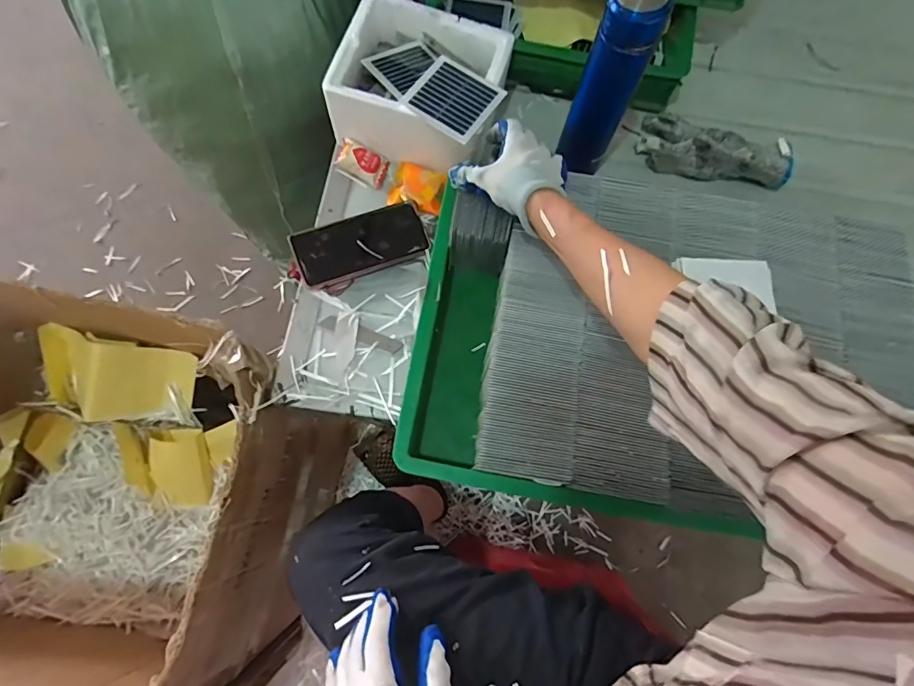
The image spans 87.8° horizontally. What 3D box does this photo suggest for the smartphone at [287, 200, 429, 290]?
[{"bbox_3d":[-0.119,-0.125,0.597,0.162,0.014,0.075,-20,85,-12],"label":"smartphone"}]

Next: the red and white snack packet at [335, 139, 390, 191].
[{"bbox_3d":[-0.126,-0.243,0.631,0.066,0.031,0.046,26,75,5],"label":"red and white snack packet"}]

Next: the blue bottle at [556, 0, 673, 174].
[{"bbox_3d":[0.171,-0.291,0.546,0.063,0.213,0.058,25,75,5],"label":"blue bottle"}]

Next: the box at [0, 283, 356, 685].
[{"bbox_3d":[-0.511,0.179,0.623,0.571,0.299,0.432,5,74,-1],"label":"box"}]

